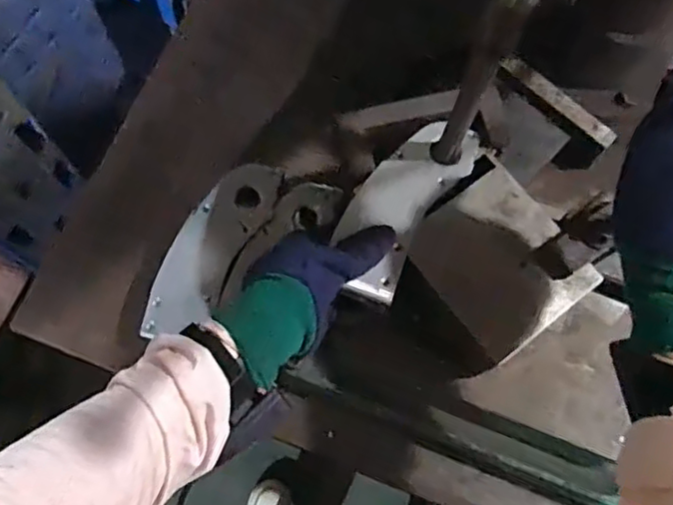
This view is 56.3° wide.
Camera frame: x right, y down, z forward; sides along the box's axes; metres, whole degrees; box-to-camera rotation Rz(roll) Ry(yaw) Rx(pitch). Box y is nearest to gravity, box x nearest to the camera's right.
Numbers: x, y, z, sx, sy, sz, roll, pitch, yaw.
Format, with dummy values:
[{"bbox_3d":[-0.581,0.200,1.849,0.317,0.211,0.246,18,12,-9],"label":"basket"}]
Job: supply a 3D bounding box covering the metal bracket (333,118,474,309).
[{"bbox_3d":[0.052,-0.040,0.514,0.069,0.010,0.166,29,72,7],"label":"metal bracket"}]

